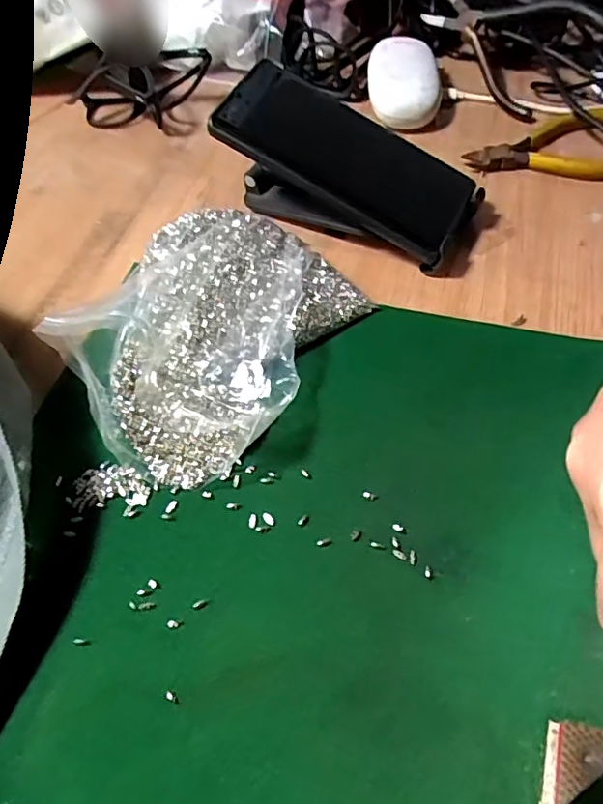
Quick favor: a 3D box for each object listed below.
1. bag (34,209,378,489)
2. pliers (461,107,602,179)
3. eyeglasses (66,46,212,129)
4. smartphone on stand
[{"bbox_3d":[-0.052,-0.041,0.336,0.128,0.039,0.166,36,66,25],"label":"bag"},{"bbox_3d":[0.181,-0.191,0.425,0.115,0.013,0.071,6,57,9],"label":"pliers"},{"bbox_3d":[-0.135,-0.260,0.486,0.131,0.046,0.063,4,56,24],"label":"eyeglasses"},{"bbox_3d":[0.034,-0.147,0.374,0.151,0.072,0.076,20,60,17],"label":"smartphone on stand"}]

